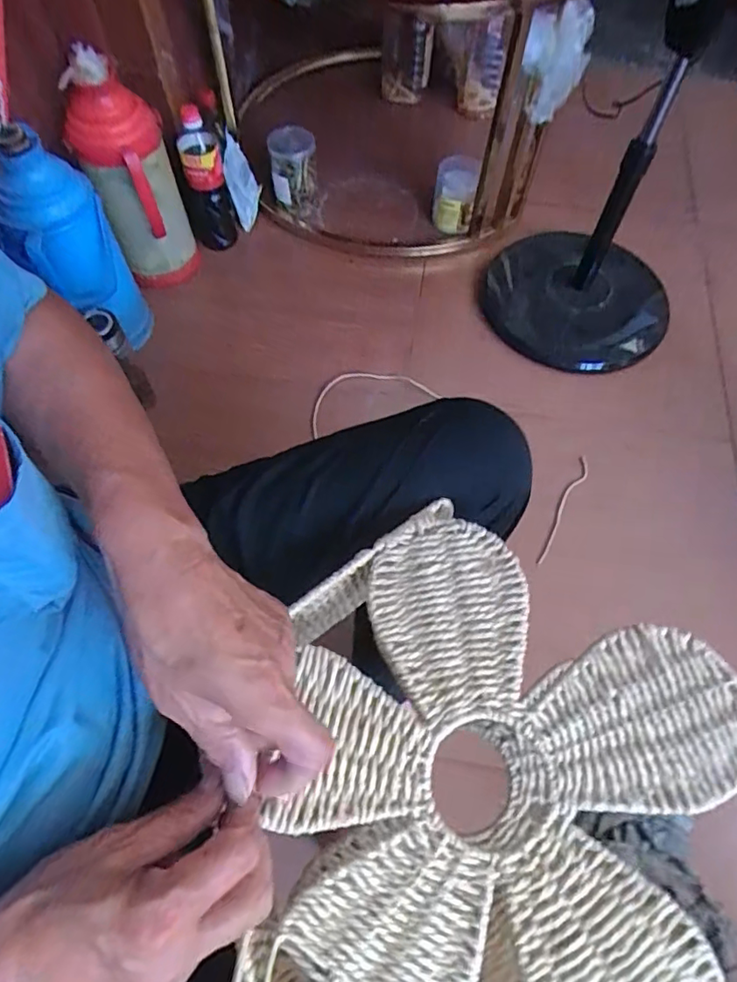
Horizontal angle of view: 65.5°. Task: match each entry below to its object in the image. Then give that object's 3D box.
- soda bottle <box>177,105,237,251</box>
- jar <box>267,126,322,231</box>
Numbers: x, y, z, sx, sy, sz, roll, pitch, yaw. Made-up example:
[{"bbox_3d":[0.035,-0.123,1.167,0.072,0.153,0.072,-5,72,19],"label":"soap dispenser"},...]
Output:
[{"bbox_3d":[-0.308,-0.578,1.076,0.082,0.254,0.072,-13,64,-7],"label":"soda bottle"},{"bbox_3d":[-0.149,-0.641,1.177,0.098,0.152,0.113,-13,64,-7],"label":"jar"}]

